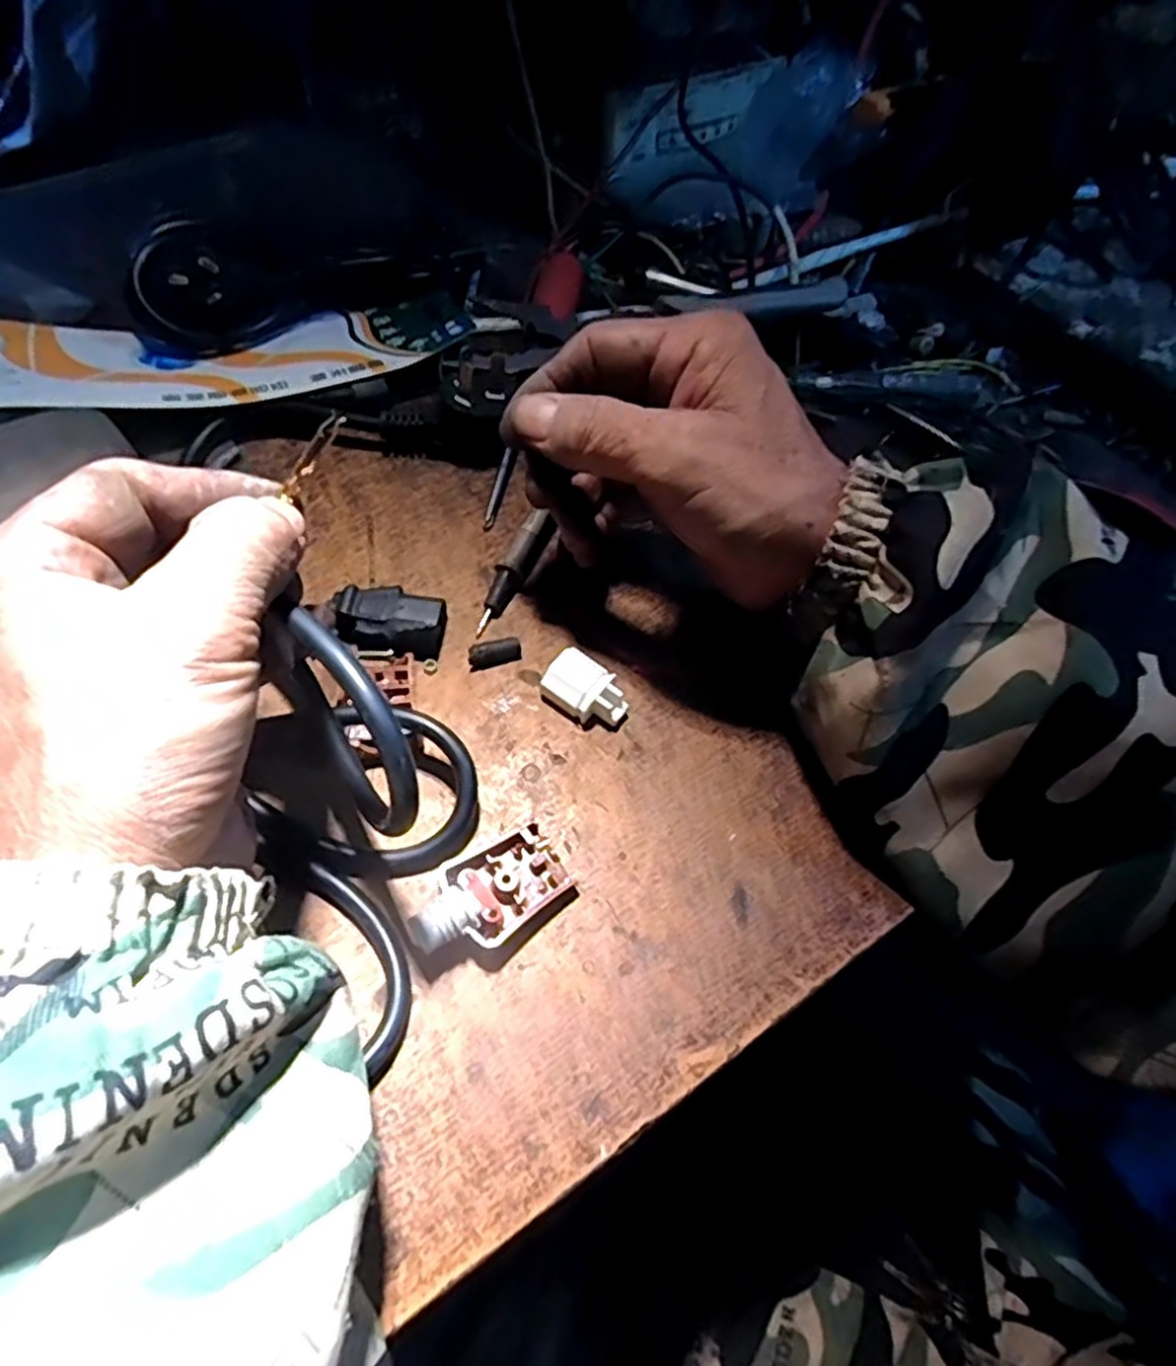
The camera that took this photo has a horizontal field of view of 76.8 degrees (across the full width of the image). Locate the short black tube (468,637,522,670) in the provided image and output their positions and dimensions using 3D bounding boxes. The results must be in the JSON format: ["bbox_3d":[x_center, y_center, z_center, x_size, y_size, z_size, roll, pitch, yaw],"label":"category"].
[{"bbox_3d":[-0.038,-0.012,0.302,0.021,0.007,0.008,-14,62,-10],"label":"short black tube"}]

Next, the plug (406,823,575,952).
[{"bbox_3d":[-0.033,0.071,0.248,0.056,0.010,0.031,-21,66,-39],"label":"plug"}]

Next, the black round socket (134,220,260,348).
[{"bbox_3d":[-0.187,-0.192,0.358,0.050,0.049,0.017,-43,33,-3],"label":"black round socket"}]

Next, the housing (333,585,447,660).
[{"bbox_3d":[-0.080,-0.025,0.301,0.042,0.015,0.024,11,61,4],"label":"housing"}]

